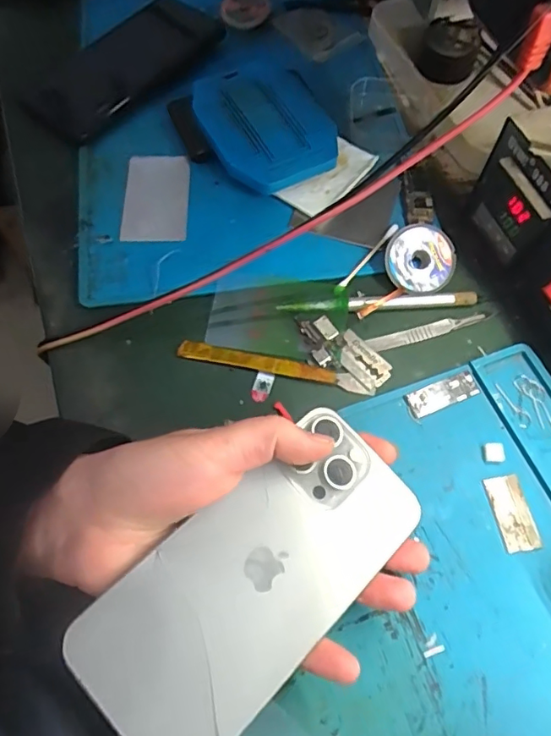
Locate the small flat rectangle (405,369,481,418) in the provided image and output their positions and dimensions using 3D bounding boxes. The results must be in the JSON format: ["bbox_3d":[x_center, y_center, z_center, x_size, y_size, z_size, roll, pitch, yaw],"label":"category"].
[{"bbox_3d":[0.099,0.016,0.309,0.044,0.004,0.016,-20,71,-10],"label":"small flat rectangle"}]

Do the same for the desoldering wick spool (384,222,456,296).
[{"bbox_3d":[0.094,-0.070,0.343,0.047,0.011,0.047,0,87,-8],"label":"desoldering wick spool"}]

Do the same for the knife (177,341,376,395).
[{"bbox_3d":[0.000,-0.001,0.316,0.119,0.004,0.010,11,64,7],"label":"knife"}]

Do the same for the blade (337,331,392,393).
[{"bbox_3d":[0.053,-0.005,0.319,0.021,0.004,0.038,-37,75,-18],"label":"blade"}]

